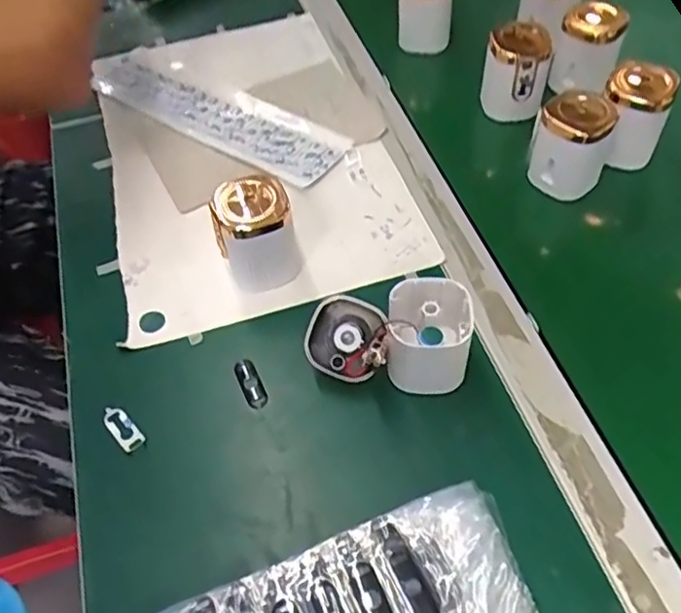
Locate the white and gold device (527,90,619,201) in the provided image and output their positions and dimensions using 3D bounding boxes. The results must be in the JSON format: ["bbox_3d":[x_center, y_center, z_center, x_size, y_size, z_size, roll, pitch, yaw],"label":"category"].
[{"bbox_3d":[0.197,-0.141,0.550,0.059,0.081,0.061,-1,53,2],"label":"white and gold device"}]

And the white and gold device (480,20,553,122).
[{"bbox_3d":[0.164,-0.219,0.608,0.058,0.079,0.047,7,54,8],"label":"white and gold device"}]

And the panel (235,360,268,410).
[{"bbox_3d":[-0.064,0.055,0.464,0.015,0.004,0.039,-22,55,-13],"label":"panel"}]

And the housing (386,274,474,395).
[{"bbox_3d":[0.061,0.022,0.439,0.055,0.065,0.061,4,54,6],"label":"housing"}]

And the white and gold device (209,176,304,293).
[{"bbox_3d":[-0.065,-0.059,0.497,0.061,0.080,0.058,-1,53,2],"label":"white and gold device"}]

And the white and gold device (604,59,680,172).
[{"bbox_3d":[0.247,-0.165,0.561,0.064,0.071,0.058,-15,54,-8],"label":"white and gold device"}]

